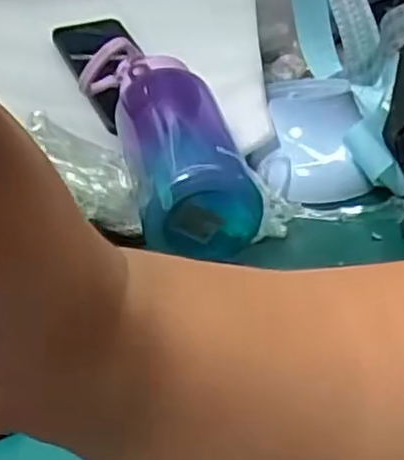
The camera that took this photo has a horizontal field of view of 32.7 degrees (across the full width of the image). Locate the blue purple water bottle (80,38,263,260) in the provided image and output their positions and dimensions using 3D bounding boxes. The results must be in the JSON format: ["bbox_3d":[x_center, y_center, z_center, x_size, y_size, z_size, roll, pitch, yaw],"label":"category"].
[{"bbox_3d":[-0.028,-0.079,0.546,0.103,0.089,0.206,-12,45,-12],"label":"blue purple water bottle"}]

